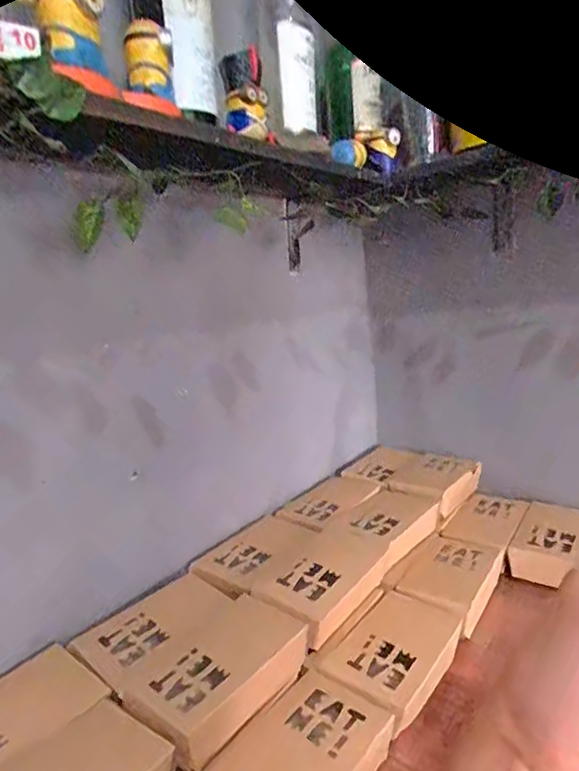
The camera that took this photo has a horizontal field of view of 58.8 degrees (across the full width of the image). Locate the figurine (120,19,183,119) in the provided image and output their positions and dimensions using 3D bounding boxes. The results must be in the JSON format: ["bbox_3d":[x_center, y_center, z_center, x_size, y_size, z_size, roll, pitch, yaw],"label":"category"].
[{"bbox_3d":[-0.118,-0.264,0.432,0.038,0.060,0.048,-6,10,-3],"label":"figurine"}]

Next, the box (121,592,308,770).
[{"bbox_3d":[-0.064,0.258,0.460,0.099,0.049,0.150,3,13,43],"label":"box"}]

